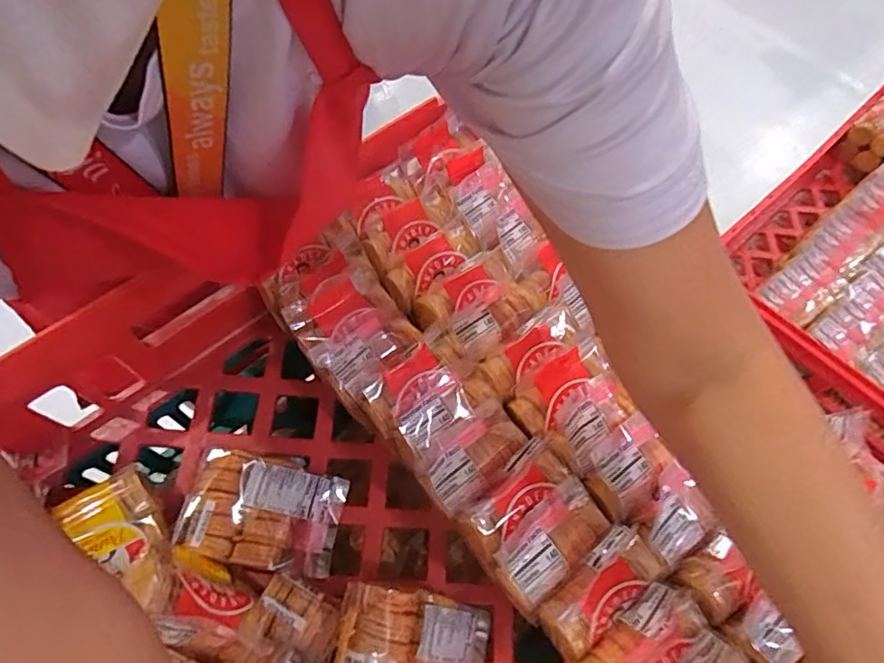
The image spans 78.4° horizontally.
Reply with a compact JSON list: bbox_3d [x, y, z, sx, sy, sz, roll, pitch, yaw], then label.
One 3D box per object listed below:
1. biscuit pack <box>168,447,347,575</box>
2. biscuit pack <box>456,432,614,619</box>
[{"bbox_3d":[-0.148,0.149,0.450,0.120,0.039,0.083,8,63,3],"label":"biscuit pack"},{"bbox_3d":[0.066,0.139,0.397,0.091,0.040,0.088,-37,69,-18],"label":"biscuit pack"}]

